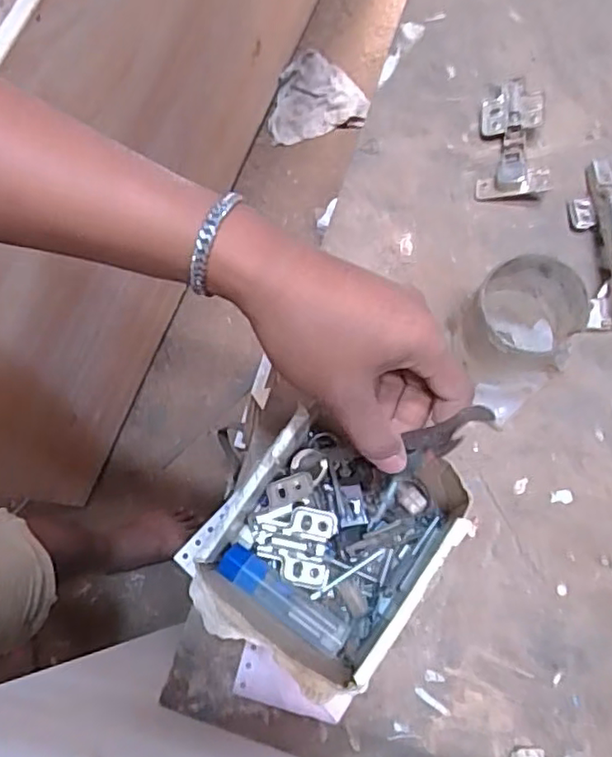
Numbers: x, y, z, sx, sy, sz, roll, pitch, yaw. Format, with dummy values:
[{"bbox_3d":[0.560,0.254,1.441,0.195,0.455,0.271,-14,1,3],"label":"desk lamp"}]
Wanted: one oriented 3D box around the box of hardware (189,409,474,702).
[{"bbox_3d":[0.010,0.112,0.404,0.118,0.090,0.141,34,78,9],"label":"box of hardware"}]

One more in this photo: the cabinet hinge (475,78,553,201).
[{"bbox_3d":[0.176,-0.202,0.520,0.054,0.030,0.102,6,75,2],"label":"cabinet hinge"}]

